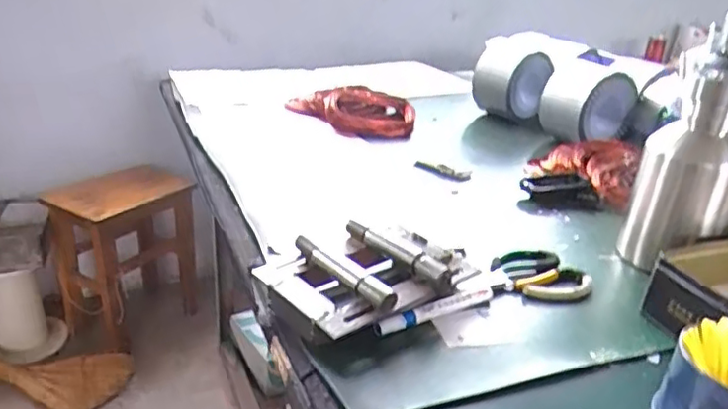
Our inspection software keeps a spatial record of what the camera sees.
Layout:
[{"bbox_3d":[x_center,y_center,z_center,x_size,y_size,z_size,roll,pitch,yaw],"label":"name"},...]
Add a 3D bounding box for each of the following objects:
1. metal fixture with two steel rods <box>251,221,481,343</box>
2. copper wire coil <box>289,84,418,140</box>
[{"bbox_3d":[0.009,0.076,0.640,0.200,0.063,0.131,-16,30,-37],"label":"metal fixture with two steel rods"},{"bbox_3d":[-0.033,-0.186,1.270,0.275,0.088,0.143,4,23,0],"label":"copper wire coil"}]

